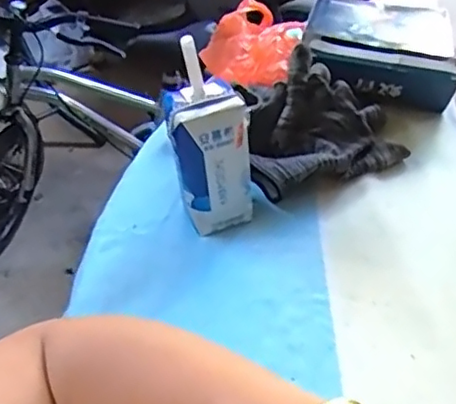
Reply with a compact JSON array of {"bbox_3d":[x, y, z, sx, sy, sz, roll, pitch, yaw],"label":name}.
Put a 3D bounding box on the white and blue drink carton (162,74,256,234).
[{"bbox_3d":[-0.012,-0.029,0.433,0.050,0.106,0.033,-20,41,-18],"label":"white and blue drink carton"}]

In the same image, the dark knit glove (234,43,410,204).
[{"bbox_3d":[0.071,-0.074,0.501,0.127,0.077,0.117,-3,39,2],"label":"dark knit glove"}]

